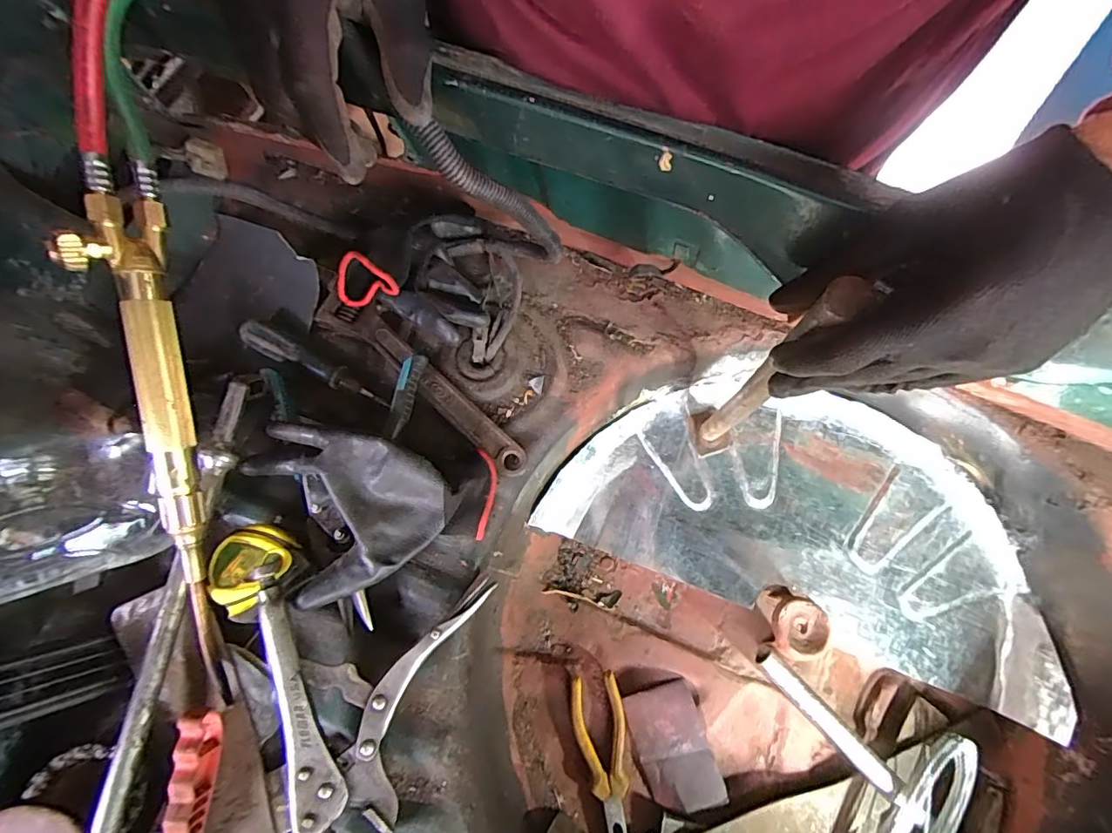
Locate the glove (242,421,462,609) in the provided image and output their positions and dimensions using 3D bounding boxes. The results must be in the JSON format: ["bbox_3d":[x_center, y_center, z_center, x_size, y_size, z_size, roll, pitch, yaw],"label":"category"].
[{"bbox_3d":[-0.164,0.061,0.413,0.134,0.062,0.141,-31,73,-14],"label":"glove"}]

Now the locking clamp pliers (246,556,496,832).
[{"bbox_3d":[-0.142,0.211,0.365,0.163,0.053,0.191,3,68,-2],"label":"locking clamp pliers"}]

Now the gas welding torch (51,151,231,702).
[{"bbox_3d":[-0.267,0.017,0.343,0.035,0.044,0.353,-4,100,-5],"label":"gas welding torch"}]

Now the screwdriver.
[{"bbox_3d":[-0.219,-0.045,0.464,0.156,0.023,0.021,26,69,2],"label":"screwdriver"}]

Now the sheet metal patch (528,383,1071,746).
[{"bbox_3d":[0.279,0.102,0.573,0.536,0.047,0.249,21,69,5],"label":"sheet metal patch"}]

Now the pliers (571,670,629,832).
[{"bbox_3d":[0.046,0.336,0.489,0.050,0.011,0.158,-5,69,-5],"label":"pliers"}]

